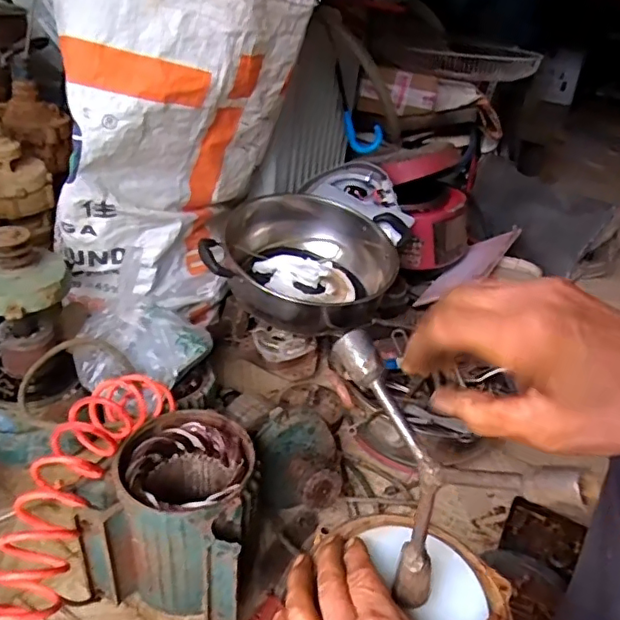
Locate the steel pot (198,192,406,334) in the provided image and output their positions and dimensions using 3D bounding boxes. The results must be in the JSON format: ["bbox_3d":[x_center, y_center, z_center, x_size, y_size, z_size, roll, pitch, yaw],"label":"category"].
[{"bbox_3d":[-0.003,-0.095,1.108,0.320,0.131,0.352,4,33,-3],"label":"steel pot"}]

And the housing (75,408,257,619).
[{"bbox_3d":[-0.158,0.272,0.740,0.178,0.201,0.178,11,34,7],"label":"housing"}]

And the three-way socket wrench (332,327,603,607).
[{"bbox_3d":[0.067,0.108,0.359,0.032,0.158,0.175,-18,40,-32],"label":"three-way socket wrench"}]

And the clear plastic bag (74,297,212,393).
[{"bbox_3d":[-0.272,0.056,0.884,0.201,0.063,0.157,14,34,12],"label":"clear plastic bag"}]

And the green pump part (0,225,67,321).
[{"bbox_3d":[-0.420,-0.063,0.797,0.141,0.083,0.130,-9,36,-22],"label":"green pump part"}]

